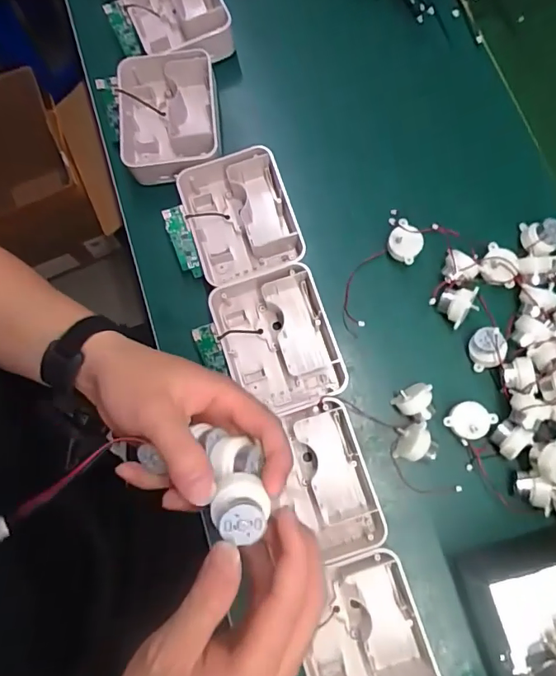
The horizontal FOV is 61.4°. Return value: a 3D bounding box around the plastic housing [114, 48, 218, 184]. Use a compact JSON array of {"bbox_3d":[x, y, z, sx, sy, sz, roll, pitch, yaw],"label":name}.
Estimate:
[{"bbox_3d":[-0.117,-0.230,0.490,0.105,0.037,0.130,-7,77,-1],"label":"plastic housing"}]

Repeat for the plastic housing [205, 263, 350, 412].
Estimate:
[{"bbox_3d":[-0.001,0.002,0.438,0.101,0.037,0.128,-17,77,-3],"label":"plastic housing"}]

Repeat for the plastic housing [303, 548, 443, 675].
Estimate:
[{"bbox_3d":[0.069,0.247,0.378,0.099,0.043,0.130,-19,77,-4],"label":"plastic housing"}]

